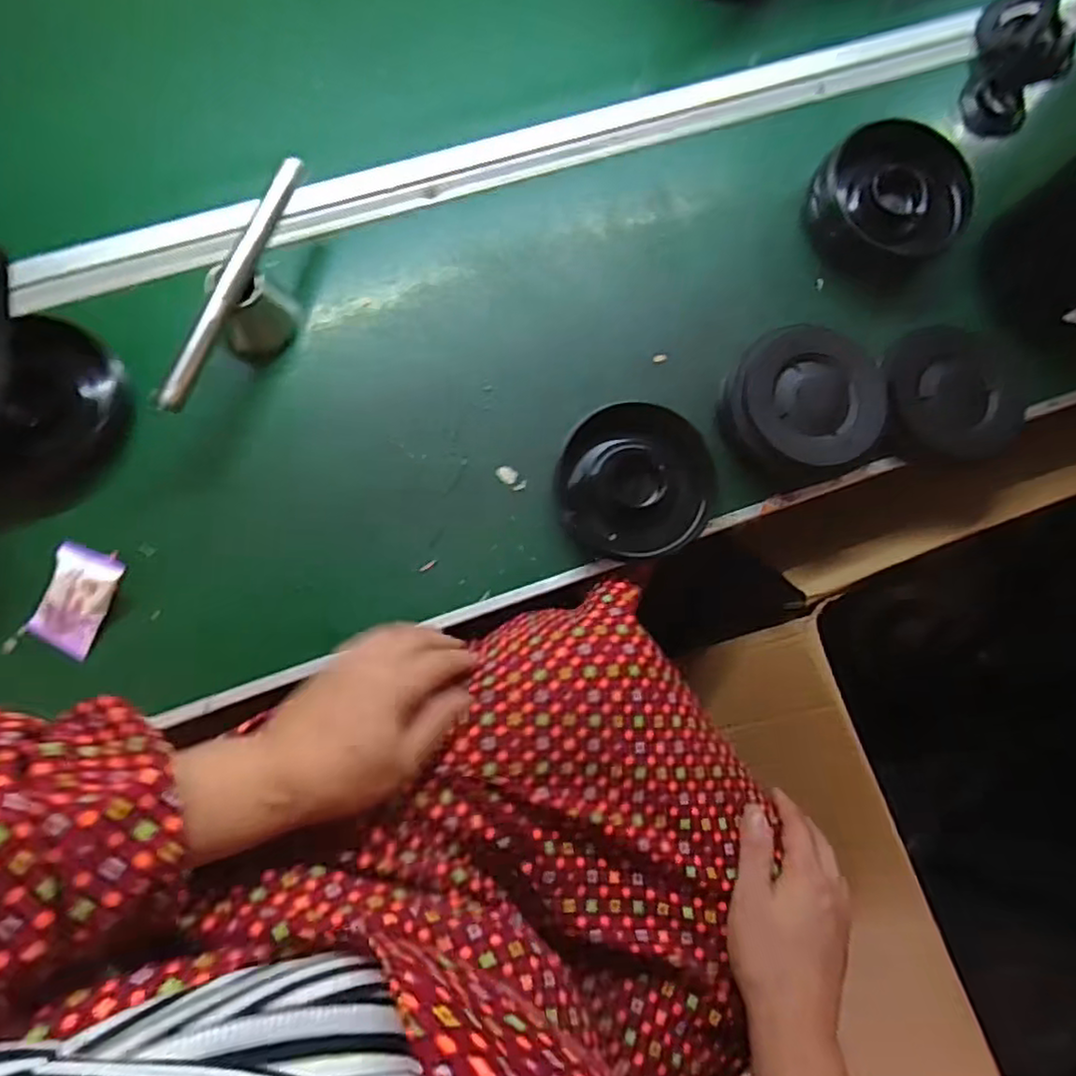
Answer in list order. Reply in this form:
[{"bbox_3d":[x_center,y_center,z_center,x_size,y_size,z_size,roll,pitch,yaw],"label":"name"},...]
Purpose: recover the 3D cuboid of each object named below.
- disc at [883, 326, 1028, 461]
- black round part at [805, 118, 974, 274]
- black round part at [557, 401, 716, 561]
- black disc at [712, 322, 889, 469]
[{"bbox_3d":[0.342,-0.120,0.555,0.103,0.032,0.115,-9,82,-6],"label":"disc"},{"bbox_3d":[0.288,-0.288,0.565,0.112,0.052,0.114,1,81,-5],"label":"black round part"},{"bbox_3d":[0.078,-0.043,0.523,0.118,0.030,0.113,1,81,-5],"label":"black round part"},{"bbox_3d":[0.209,-0.106,0.534,0.121,0.047,0.115,-8,82,-6],"label":"black disc"}]

